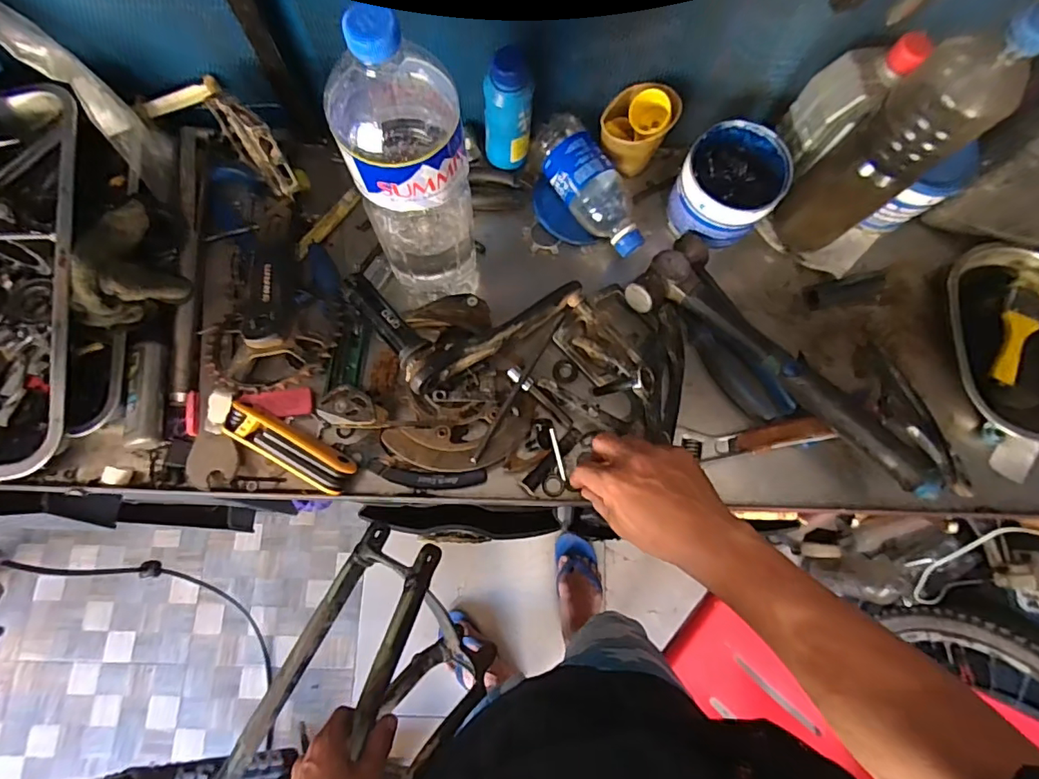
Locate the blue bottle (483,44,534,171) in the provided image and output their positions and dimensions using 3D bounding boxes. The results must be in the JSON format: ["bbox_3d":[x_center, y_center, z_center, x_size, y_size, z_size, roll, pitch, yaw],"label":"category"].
[{"bbox_3d":[-0.012,-0.278,0.534,0.047,0.138,0.039,1,76,-1],"label":"blue bottle"}]

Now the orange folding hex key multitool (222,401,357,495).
[{"bbox_3d":[-0.223,0.056,0.510,0.128,0.035,0.036,28,77,6],"label":"orange folding hex key multitool"}]

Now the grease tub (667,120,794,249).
[{"bbox_3d":[0.219,-0.214,0.559,0.100,0.072,0.102,35,78,7],"label":"grease tub"}]

